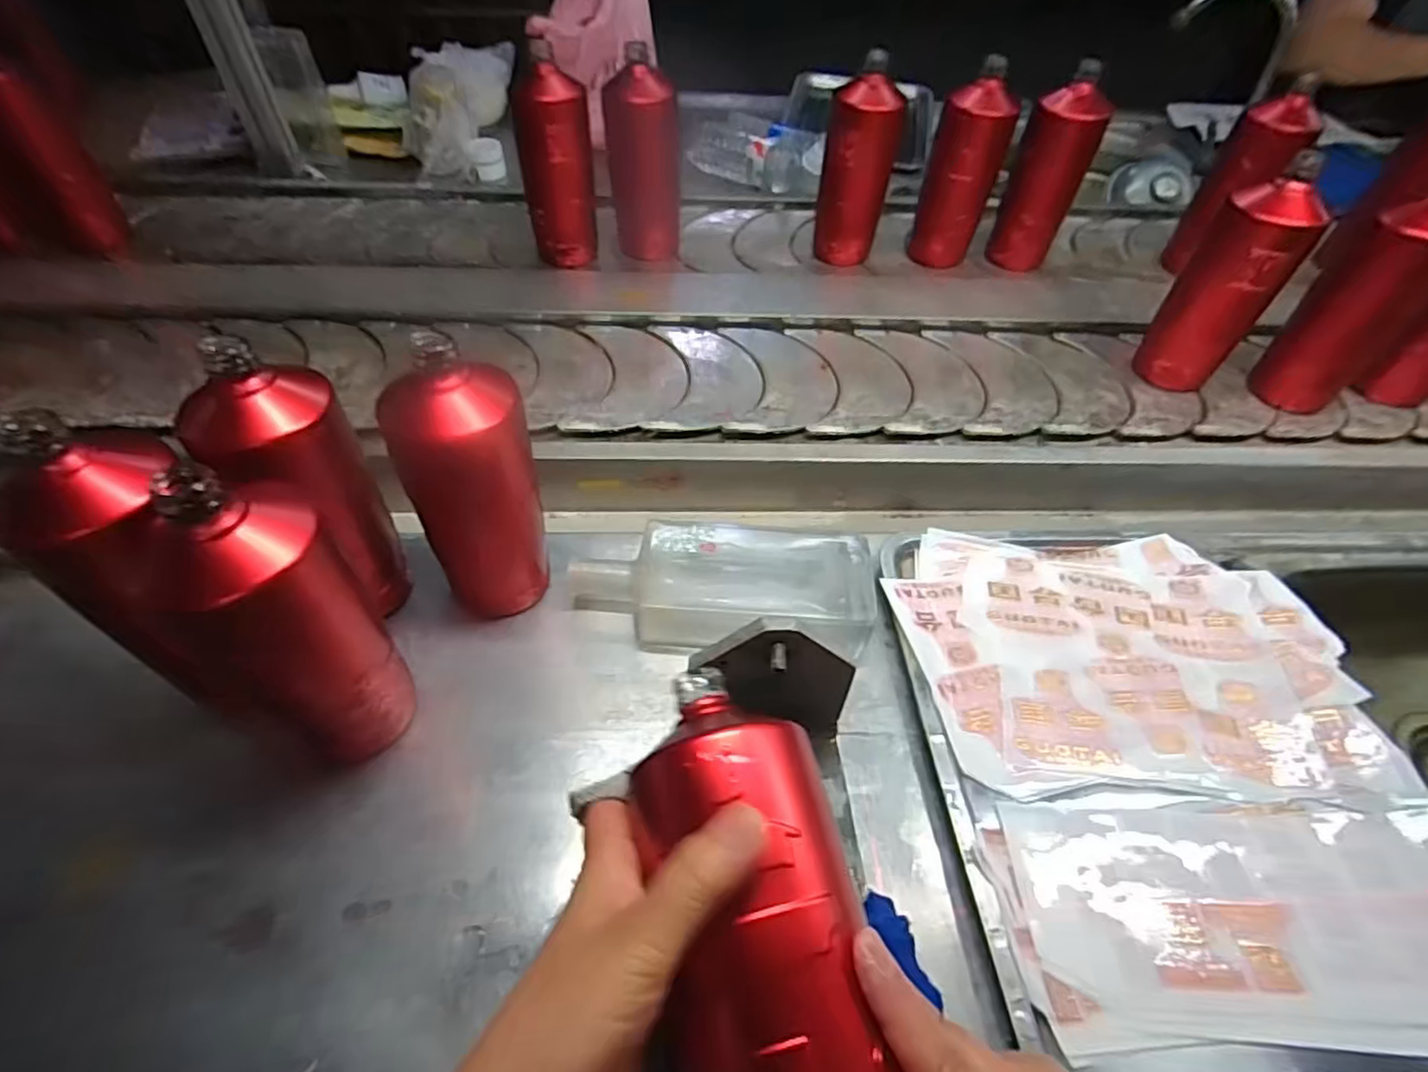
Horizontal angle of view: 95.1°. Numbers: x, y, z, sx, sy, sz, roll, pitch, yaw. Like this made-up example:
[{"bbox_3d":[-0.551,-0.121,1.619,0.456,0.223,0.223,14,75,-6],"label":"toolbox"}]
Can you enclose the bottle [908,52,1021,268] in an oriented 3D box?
[{"bbox_3d":[0.307,-0.449,0.794,0.084,0.211,0.082,18,53,13],"label":"bottle"}]

